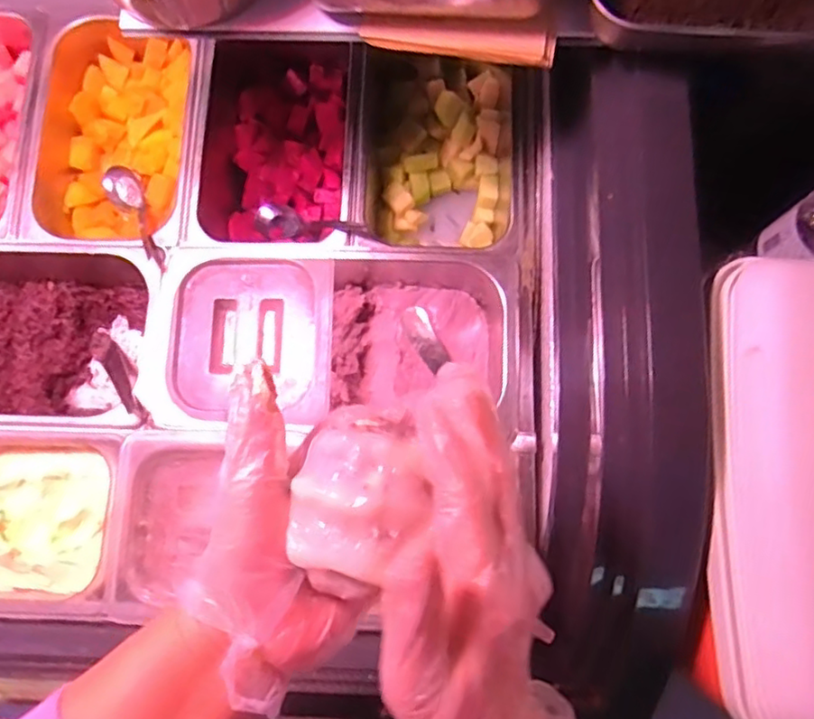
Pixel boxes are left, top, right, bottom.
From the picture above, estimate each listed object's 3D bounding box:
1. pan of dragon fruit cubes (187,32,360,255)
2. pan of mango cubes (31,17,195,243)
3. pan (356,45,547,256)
[{"bbox_3d":[-0.129,-0.223,0.653,0.163,0.087,0.248,3,77,1],"label":"pan of dragon fruit cubes"},{"bbox_3d":[-0.295,-0.235,0.661,0.175,0.081,0.245,11,78,2],"label":"pan of mango cubes"},{"bbox_3d":[0.041,-0.213,0.650,0.174,0.100,0.238,2,77,0],"label":"pan"}]

